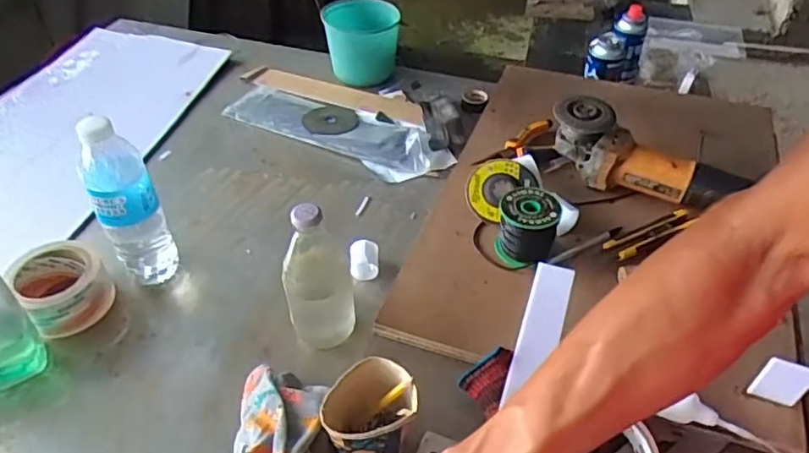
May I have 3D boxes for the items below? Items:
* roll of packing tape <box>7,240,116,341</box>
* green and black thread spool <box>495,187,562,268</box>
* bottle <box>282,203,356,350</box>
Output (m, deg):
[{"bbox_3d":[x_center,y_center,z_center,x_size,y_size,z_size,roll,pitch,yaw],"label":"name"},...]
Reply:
[{"bbox_3d":[-0.385,0.067,0.687,0.087,0.065,0.091,-1,43,1],"label":"roll of packing tape"},{"bbox_3d":[0.144,-0.003,0.713,0.064,0.062,0.070,-1,43,1],"label":"green and black thread spool"},{"bbox_3d":[-0.089,0.049,0.615,0.068,0.173,0.063,-8,44,-5],"label":"bottle"}]

